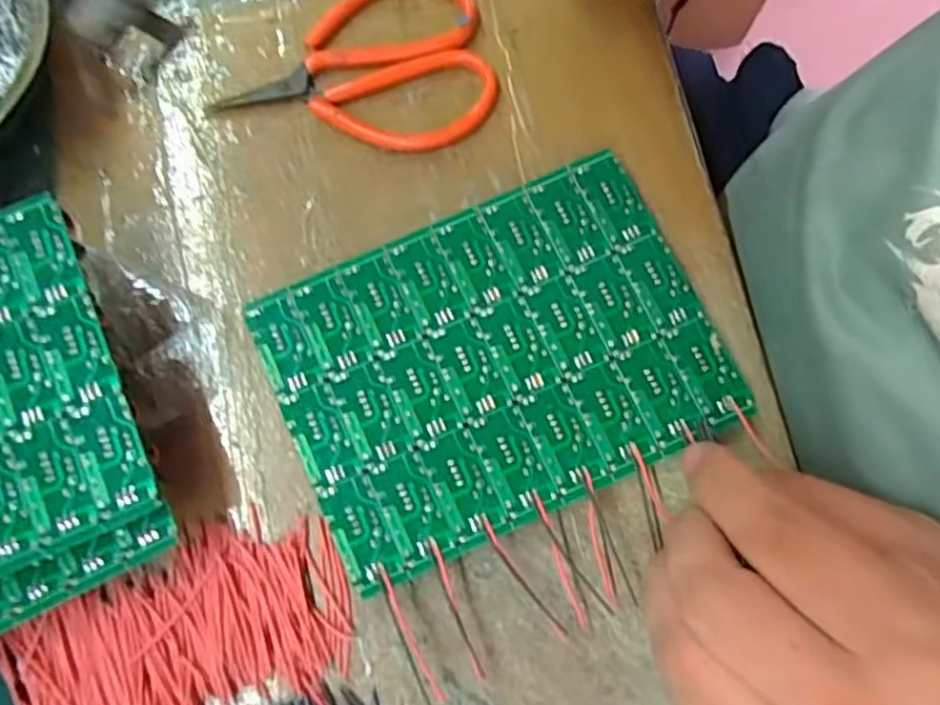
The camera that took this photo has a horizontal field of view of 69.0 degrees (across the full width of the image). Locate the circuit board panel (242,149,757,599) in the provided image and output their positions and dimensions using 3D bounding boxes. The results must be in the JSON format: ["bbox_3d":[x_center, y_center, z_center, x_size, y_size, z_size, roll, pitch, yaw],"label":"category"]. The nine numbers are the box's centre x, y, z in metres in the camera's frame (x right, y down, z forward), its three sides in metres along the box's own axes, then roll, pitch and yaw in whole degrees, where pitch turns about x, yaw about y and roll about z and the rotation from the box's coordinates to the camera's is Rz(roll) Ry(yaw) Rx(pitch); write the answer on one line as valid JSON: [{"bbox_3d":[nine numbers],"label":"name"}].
[{"bbox_3d":[0.009,0.002,0.250,0.152,0.004,0.112,-24,78,-5],"label":"circuit board panel"}]

